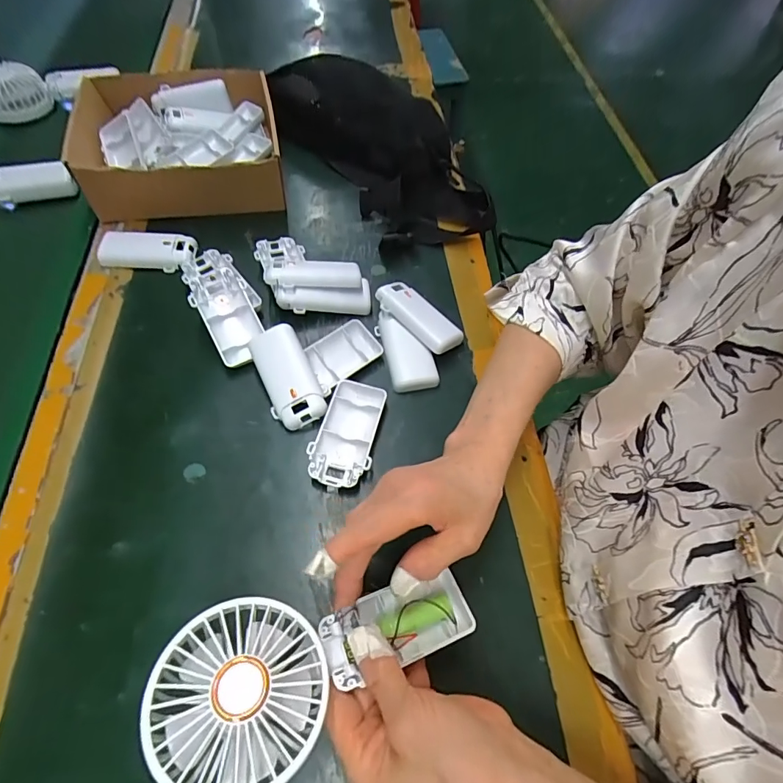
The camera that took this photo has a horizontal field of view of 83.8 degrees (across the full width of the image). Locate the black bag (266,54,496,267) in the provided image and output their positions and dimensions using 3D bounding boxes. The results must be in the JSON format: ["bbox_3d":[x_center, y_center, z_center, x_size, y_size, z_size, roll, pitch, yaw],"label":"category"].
[{"bbox_3d":[-0.017,-0.302,0.536,0.169,0.049,0.328,-30,65,-17],"label":"black bag"}]

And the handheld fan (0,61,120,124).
[{"bbox_3d":[-0.479,-0.425,0.606,0.174,0.052,0.064,-31,67,-16],"label":"handheld fan"}]

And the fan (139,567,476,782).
[{"bbox_3d":[-0.036,0.151,0.250,0.180,0.035,0.080,-4,59,-31],"label":"fan"}]

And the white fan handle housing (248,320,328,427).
[{"bbox_3d":[-0.093,-0.016,0.387,0.046,0.017,0.096,-20,62,-12],"label":"white fan handle housing"}]

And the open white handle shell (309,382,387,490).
[{"bbox_3d":[-0.037,0.034,0.371,0.048,0.018,0.094,9,60,5],"label":"open white handle shell"}]

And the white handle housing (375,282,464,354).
[{"bbox_3d":[0.028,-0.072,0.430,0.042,0.025,0.092,-40,68,-21],"label":"white handle housing"}]

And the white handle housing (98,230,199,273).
[{"bbox_3d":[-0.263,-0.152,0.470,0.098,0.013,0.043,4,60,1],"label":"white handle housing"}]

